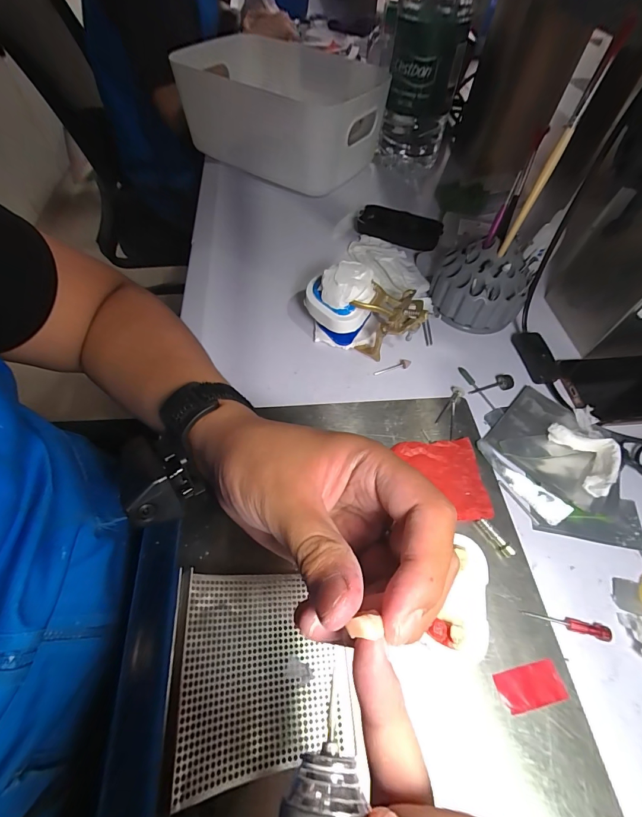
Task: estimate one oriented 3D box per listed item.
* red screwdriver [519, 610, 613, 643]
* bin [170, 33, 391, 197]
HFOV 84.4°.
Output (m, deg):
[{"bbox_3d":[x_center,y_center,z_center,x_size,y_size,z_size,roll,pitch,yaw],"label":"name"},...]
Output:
[{"bbox_3d":[0.173,0.152,0.251,0.057,0.007,0.010,12,58,5],"label":"red screwdriver"},{"bbox_3d":[-0.074,-0.471,0.569,0.331,0.122,0.194,24,60,12],"label":"bin"}]

